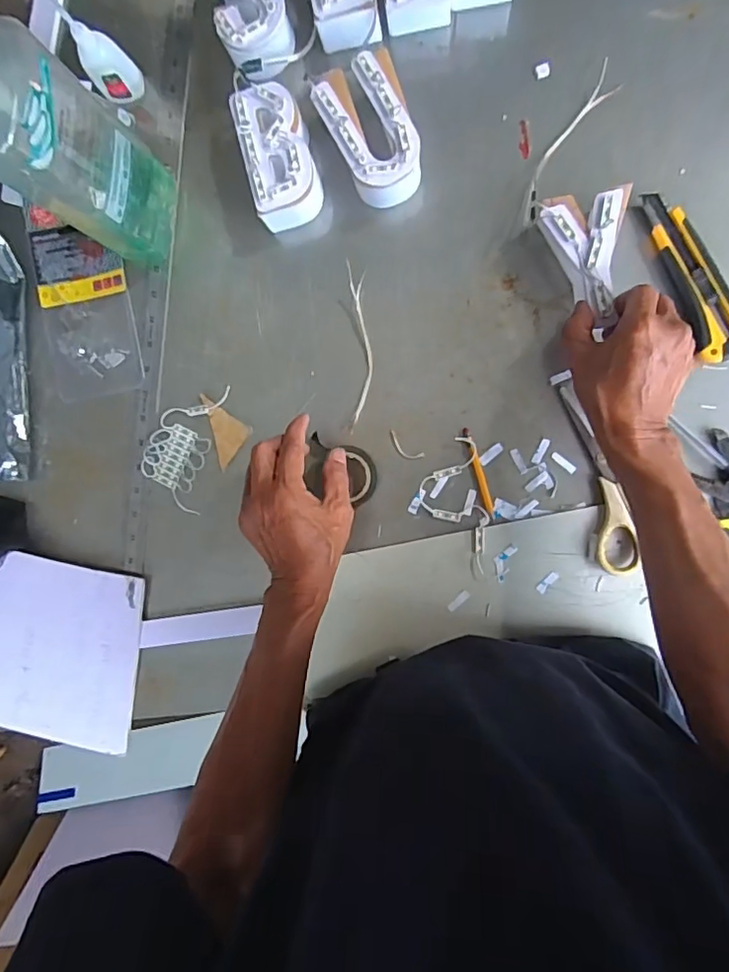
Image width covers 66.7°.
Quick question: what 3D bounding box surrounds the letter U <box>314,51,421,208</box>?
[{"bbox_3d":[0.009,-0.321,0.508,0.076,0.051,0.116,-22,89,9],"label":"letter U"}]

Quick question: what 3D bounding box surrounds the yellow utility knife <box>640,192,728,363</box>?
[{"bbox_3d":[0.292,-0.186,0.486,0.041,0.021,0.155,-22,89,9],"label":"yellow utility knife"}]

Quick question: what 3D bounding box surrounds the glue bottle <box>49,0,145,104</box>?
[{"bbox_3d":[-0.249,-0.404,0.518,0.043,0.099,0.031,-42,86,8],"label":"glue bottle"}]

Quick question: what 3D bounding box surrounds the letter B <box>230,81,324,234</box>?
[{"bbox_3d":[-0.078,-0.308,0.521,0.060,0.051,0.117,-13,91,9],"label":"letter B"}]

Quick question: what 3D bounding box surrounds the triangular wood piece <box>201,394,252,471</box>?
[{"bbox_3d":[-0.138,-0.059,0.567,0.038,0.004,0.075,-16,94,-2],"label":"triangular wood piece"}]

